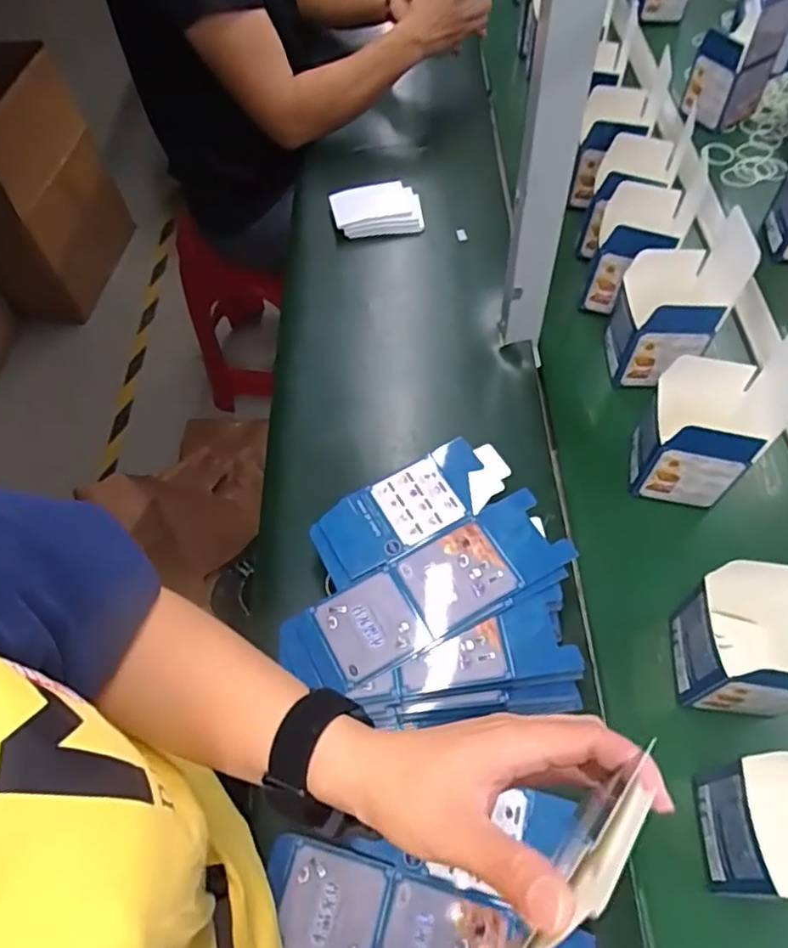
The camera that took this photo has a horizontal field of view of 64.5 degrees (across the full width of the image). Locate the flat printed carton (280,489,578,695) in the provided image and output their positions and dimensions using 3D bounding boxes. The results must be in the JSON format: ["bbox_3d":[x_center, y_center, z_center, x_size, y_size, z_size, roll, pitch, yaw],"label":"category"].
[{"bbox_3d":[0.027,0.105,0.541,0.253,0.006,0.083,-27,62,-8],"label":"flat printed carton"}]

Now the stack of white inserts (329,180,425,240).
[{"bbox_3d":[-0.025,-0.379,0.896,0.129,0.048,0.079,-4,51,-3],"label":"stack of white inserts"}]

